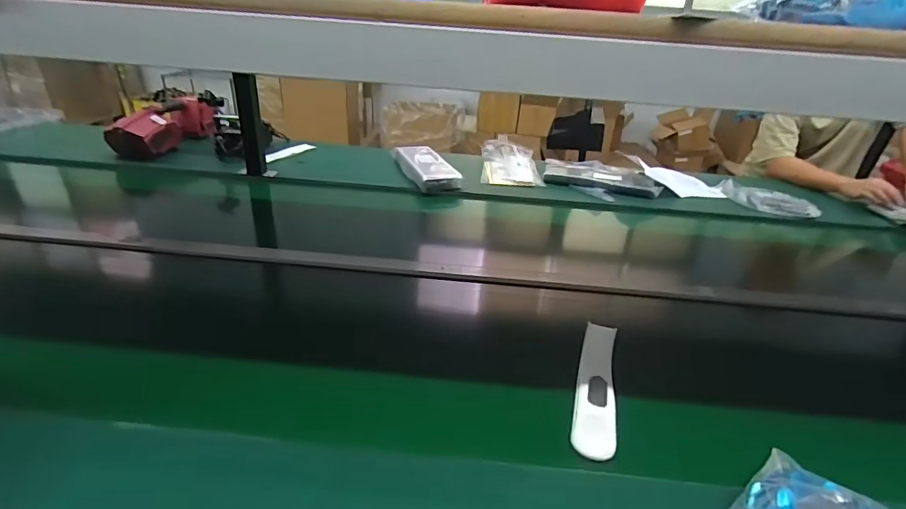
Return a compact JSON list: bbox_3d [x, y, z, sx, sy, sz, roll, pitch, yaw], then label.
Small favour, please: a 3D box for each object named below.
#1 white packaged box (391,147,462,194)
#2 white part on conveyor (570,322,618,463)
[{"bbox_3d":[-0.082,-0.258,1.358,0.129,0.047,0.287,-8,30,-21],"label":"white packaged box"},{"bbox_3d":[0.189,0.173,0.605,0.052,0.057,0.190,11,29,13],"label":"white part on conveyor"}]

